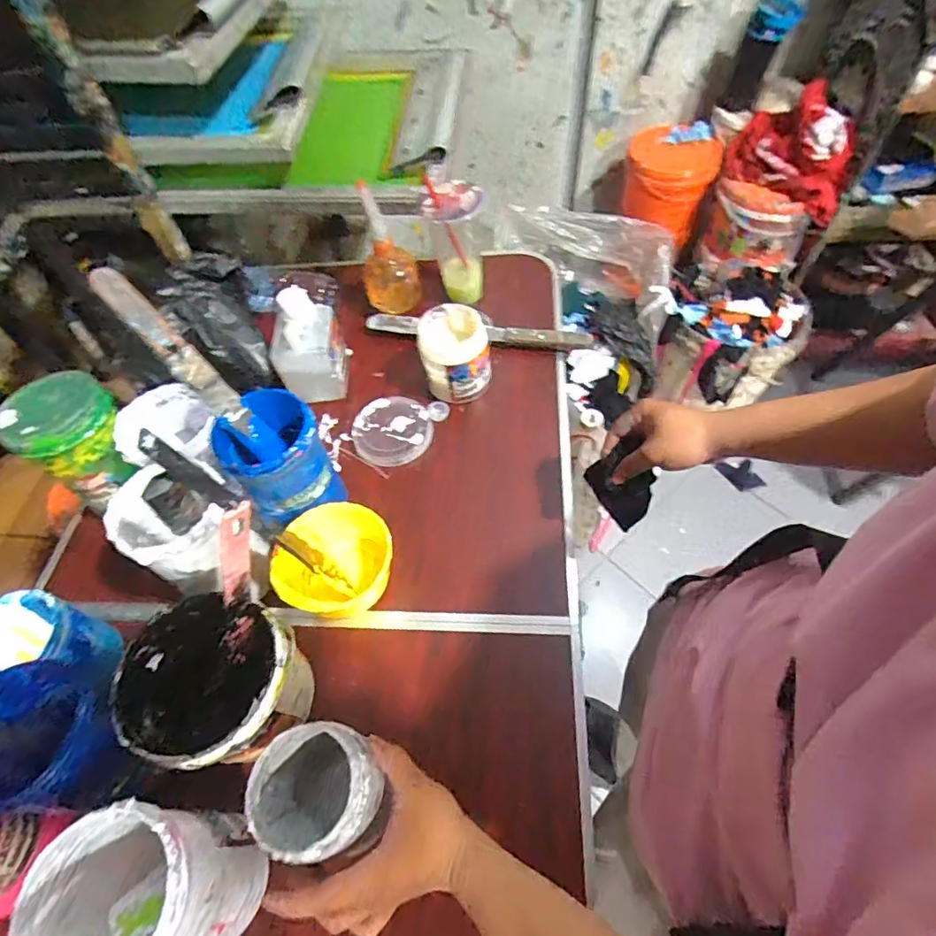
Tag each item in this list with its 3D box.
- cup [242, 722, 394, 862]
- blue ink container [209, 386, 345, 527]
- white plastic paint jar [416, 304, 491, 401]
[{"bbox_3d":[-0.107,0.233,0.386,0.088,0.082,0.079,-6,57,0],"label":"cup"},{"bbox_3d":[-0.190,0.006,0.561,0.093,0.155,0.089,-2,57,2],"label":"blue ink container"},{"bbox_3d":[-0.017,-0.141,0.674,0.081,0.103,0.081,-2,57,2],"label":"white plastic paint jar"}]

